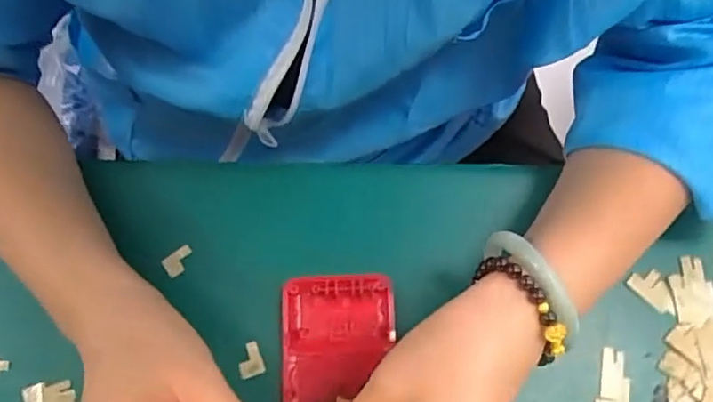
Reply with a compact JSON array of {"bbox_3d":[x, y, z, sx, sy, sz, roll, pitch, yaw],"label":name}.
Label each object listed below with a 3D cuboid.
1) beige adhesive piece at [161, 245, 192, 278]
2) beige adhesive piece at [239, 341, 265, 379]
[{"bbox_3d":[-0.107,0.036,0.352,0.012,0.005,0.019,42,77,14],"label":"beige adhesive piece"},{"bbox_3d":[-0.061,0.090,0.331,0.013,0.004,0.018,-17,71,-5],"label":"beige adhesive piece"}]

